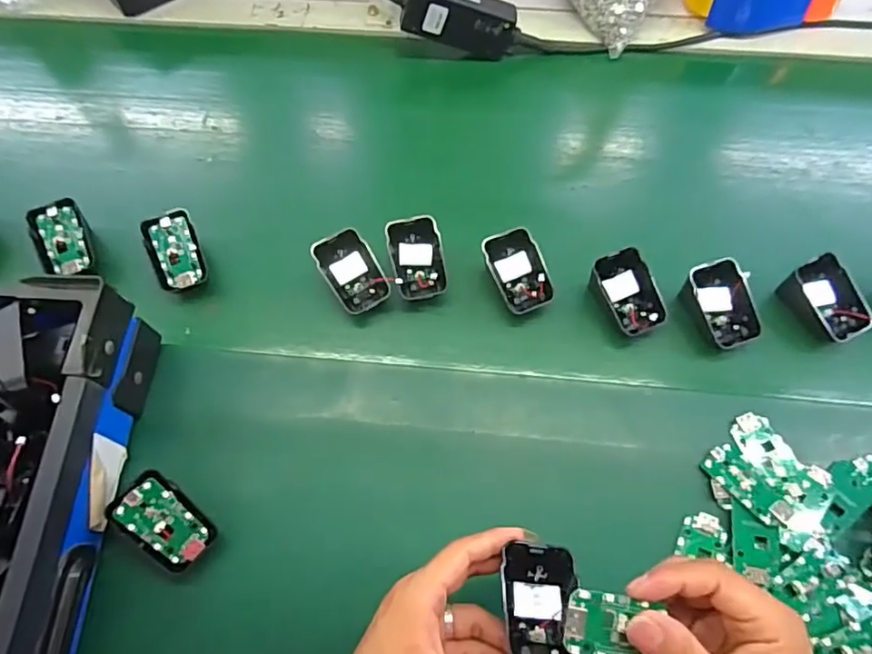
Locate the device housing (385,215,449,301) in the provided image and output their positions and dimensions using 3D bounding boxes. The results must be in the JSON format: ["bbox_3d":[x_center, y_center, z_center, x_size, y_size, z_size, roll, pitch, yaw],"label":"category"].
[{"bbox_3d":[-0.015,-0.059,0.486,0.043,0.019,0.071,-13,94,-4],"label":"device housing"}]

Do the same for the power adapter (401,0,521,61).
[{"bbox_3d":[0.027,-0.320,0.592,0.120,0.055,0.033,11,62,-17],"label":"power adapter"}]

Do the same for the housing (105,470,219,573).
[{"bbox_3d":[-0.188,0.134,0.389,0.043,0.013,0.068,-47,107,-27],"label":"housing"}]

